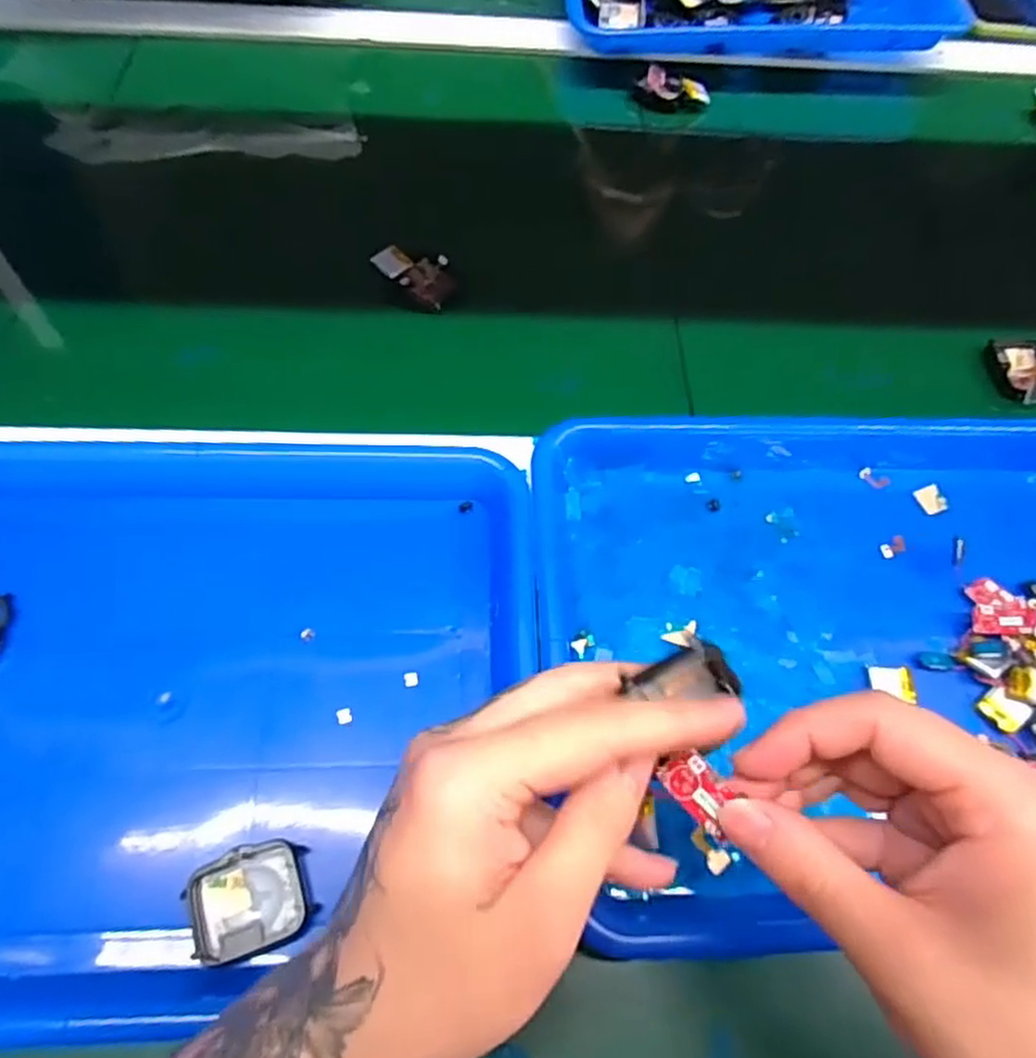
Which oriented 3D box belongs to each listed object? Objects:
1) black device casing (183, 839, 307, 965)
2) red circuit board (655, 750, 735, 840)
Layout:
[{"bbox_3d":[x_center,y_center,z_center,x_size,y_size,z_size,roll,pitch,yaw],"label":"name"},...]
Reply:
[{"bbox_3d":[-0.107,0.148,0.289,0.044,0.010,0.037,-17,65,-13],"label":"black device casing"},{"bbox_3d":[0.057,0.082,0.225,0.014,0.004,0.028,-40,87,-3],"label":"red circuit board"}]

